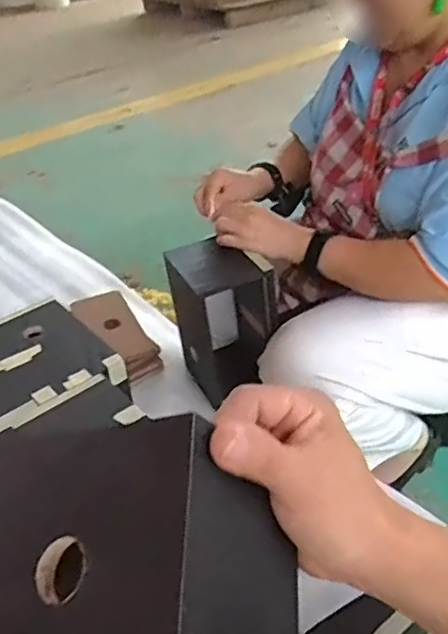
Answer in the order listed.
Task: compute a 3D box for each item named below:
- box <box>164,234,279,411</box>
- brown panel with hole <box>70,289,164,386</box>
[{"bbox_3d":[-0.001,0.014,0.946,0.120,0.245,0.131,-22,40,-20],"label":"box"},{"bbox_3d":[-0.182,0.022,1.071,0.083,0.029,0.246,-26,42,-24],"label":"brown panel with hole"}]

